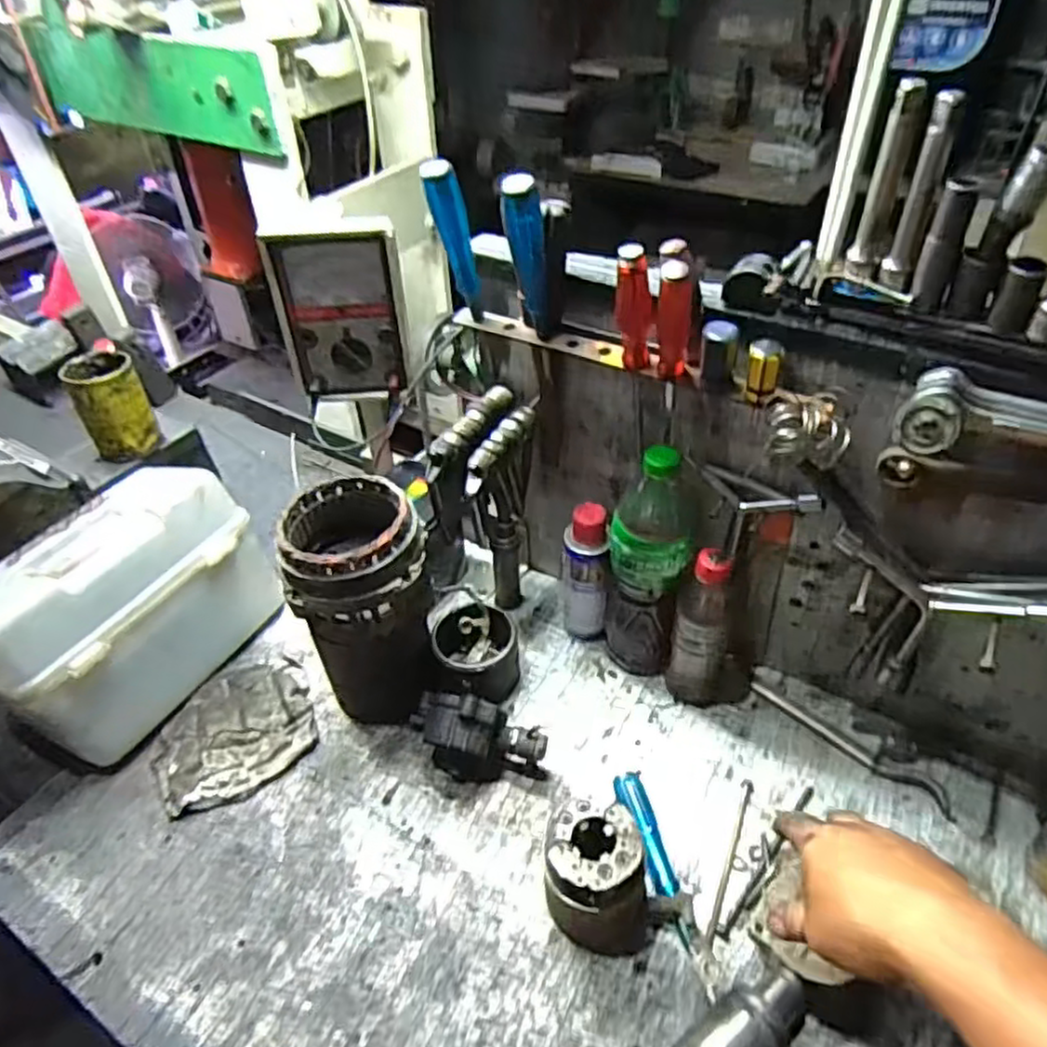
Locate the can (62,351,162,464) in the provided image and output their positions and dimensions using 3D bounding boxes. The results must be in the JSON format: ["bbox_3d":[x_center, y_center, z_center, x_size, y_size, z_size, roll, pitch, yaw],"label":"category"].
[{"bbox_3d":[-0.501,-0.143,0.884,0.079,0.115,0.079,-1,43,1],"label":"can"}]

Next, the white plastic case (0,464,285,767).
[{"bbox_3d":[-0.421,0.087,0.762,0.171,0.183,0.271,19,47,23],"label":"white plastic case"}]

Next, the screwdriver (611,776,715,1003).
[{"bbox_3d":[0.121,0.298,0.609,0.028,0.033,0.180,-13,44,-11],"label":"screwdriver"}]

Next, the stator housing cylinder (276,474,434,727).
[{"bbox_3d":[-0.150,0.081,0.709,0.126,0.235,0.126,-14,44,-11],"label":"stator housing cylinder"}]

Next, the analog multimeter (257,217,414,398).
[{"bbox_3d":[-0.175,-0.205,0.710,0.121,0.166,0.037,0,43,2],"label":"analog multimeter"}]

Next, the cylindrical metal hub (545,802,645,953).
[{"bbox_3d":[0.060,0.280,0.569,0.077,0.114,0.071,-1,43,1],"label":"cylindrical metal hub"}]

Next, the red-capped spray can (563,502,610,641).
[{"bbox_3d":[0.065,0.060,0.764,0.047,0.176,0.042,1,43,3],"label":"red-capped spray can"}]

